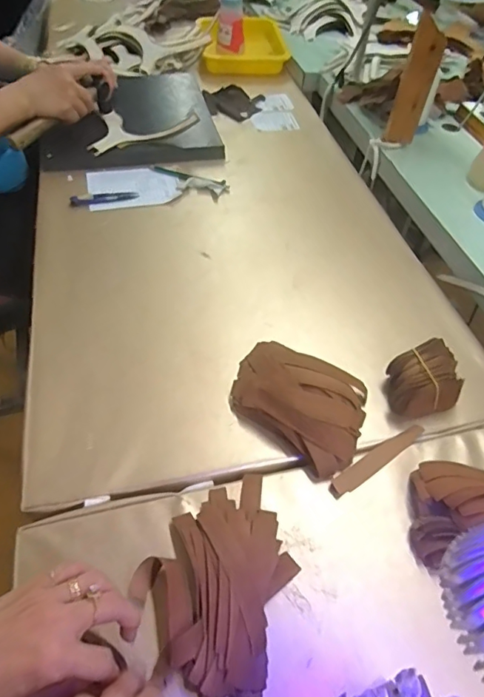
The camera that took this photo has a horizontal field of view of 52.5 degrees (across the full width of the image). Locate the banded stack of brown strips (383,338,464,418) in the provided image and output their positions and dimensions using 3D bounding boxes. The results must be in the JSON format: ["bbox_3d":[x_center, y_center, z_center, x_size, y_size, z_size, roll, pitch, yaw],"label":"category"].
[{"bbox_3d":[0.190,0.034,0.523,0.076,0.049,0.059,-10,50,-13],"label":"banded stack of brown strips"}]

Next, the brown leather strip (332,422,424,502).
[{"bbox_3d":[0.133,0.109,0.485,0.118,0.009,0.020,-28,54,-24],"label":"brown leather strip"}]

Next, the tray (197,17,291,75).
[{"bbox_3d":[0.001,-0.667,1.080,0.195,0.066,0.194,2,50,-3],"label":"tray"}]

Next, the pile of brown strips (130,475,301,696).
[{"bbox_3d":[-0.015,0.177,0.401,0.116,0.035,0.171,19,51,11],"label":"pile of brown strips"}]

